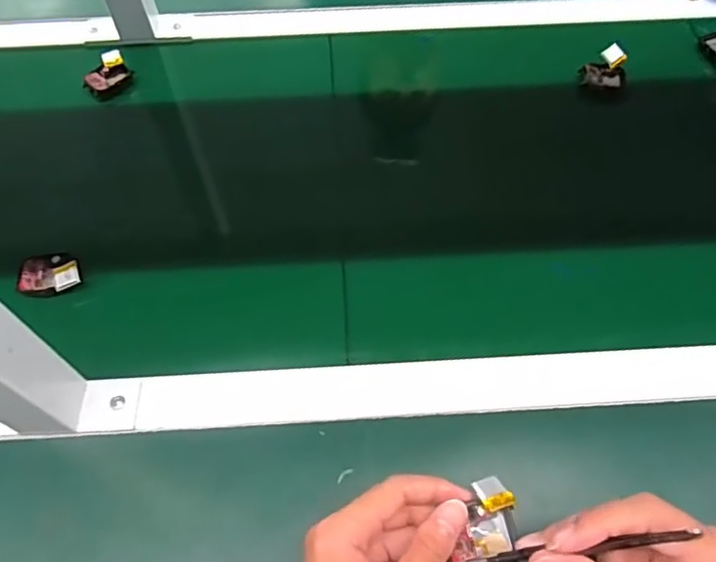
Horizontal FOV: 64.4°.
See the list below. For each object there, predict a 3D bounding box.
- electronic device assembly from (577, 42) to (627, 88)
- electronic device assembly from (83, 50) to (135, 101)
[{"bbox_3d":[0.255,-0.220,0.586,0.044,0.022,0.048,23,60,15],"label":"electronic device assembly"},{"bbox_3d":[-0.263,-0.215,0.597,0.048,0.025,0.039,-28,61,-17],"label":"electronic device assembly"}]

